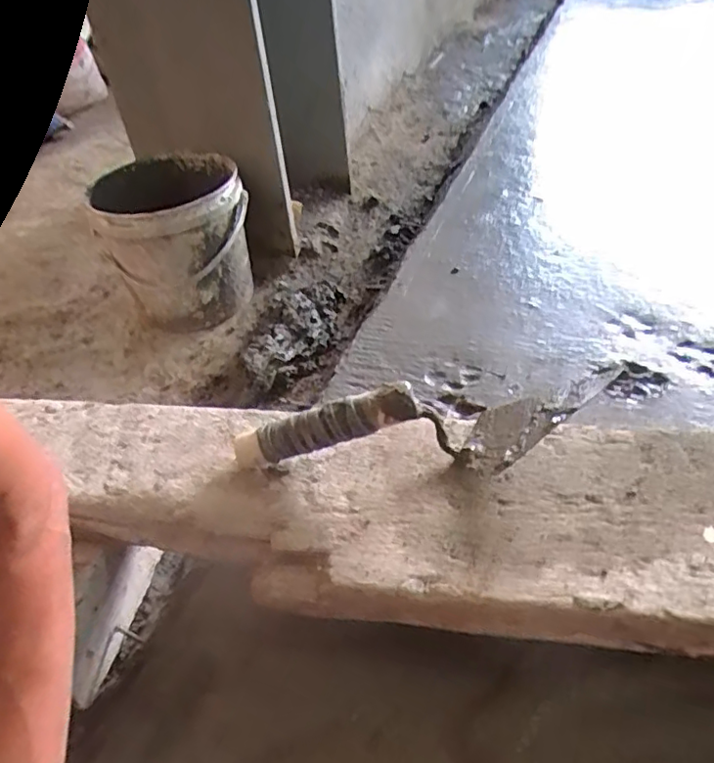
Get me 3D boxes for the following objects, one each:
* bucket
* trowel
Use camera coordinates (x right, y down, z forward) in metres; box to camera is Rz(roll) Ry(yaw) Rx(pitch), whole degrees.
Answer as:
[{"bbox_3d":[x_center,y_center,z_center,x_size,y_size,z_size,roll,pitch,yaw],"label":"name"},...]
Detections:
[{"bbox_3d":[-0.263,-0.215,0.879,0.201,0.173,0.239,-18,43,-11],"label":"bucket"},{"bbox_3d":[0.043,0.030,0.437,0.261,0.060,0.070,2,43,10],"label":"trowel"}]

